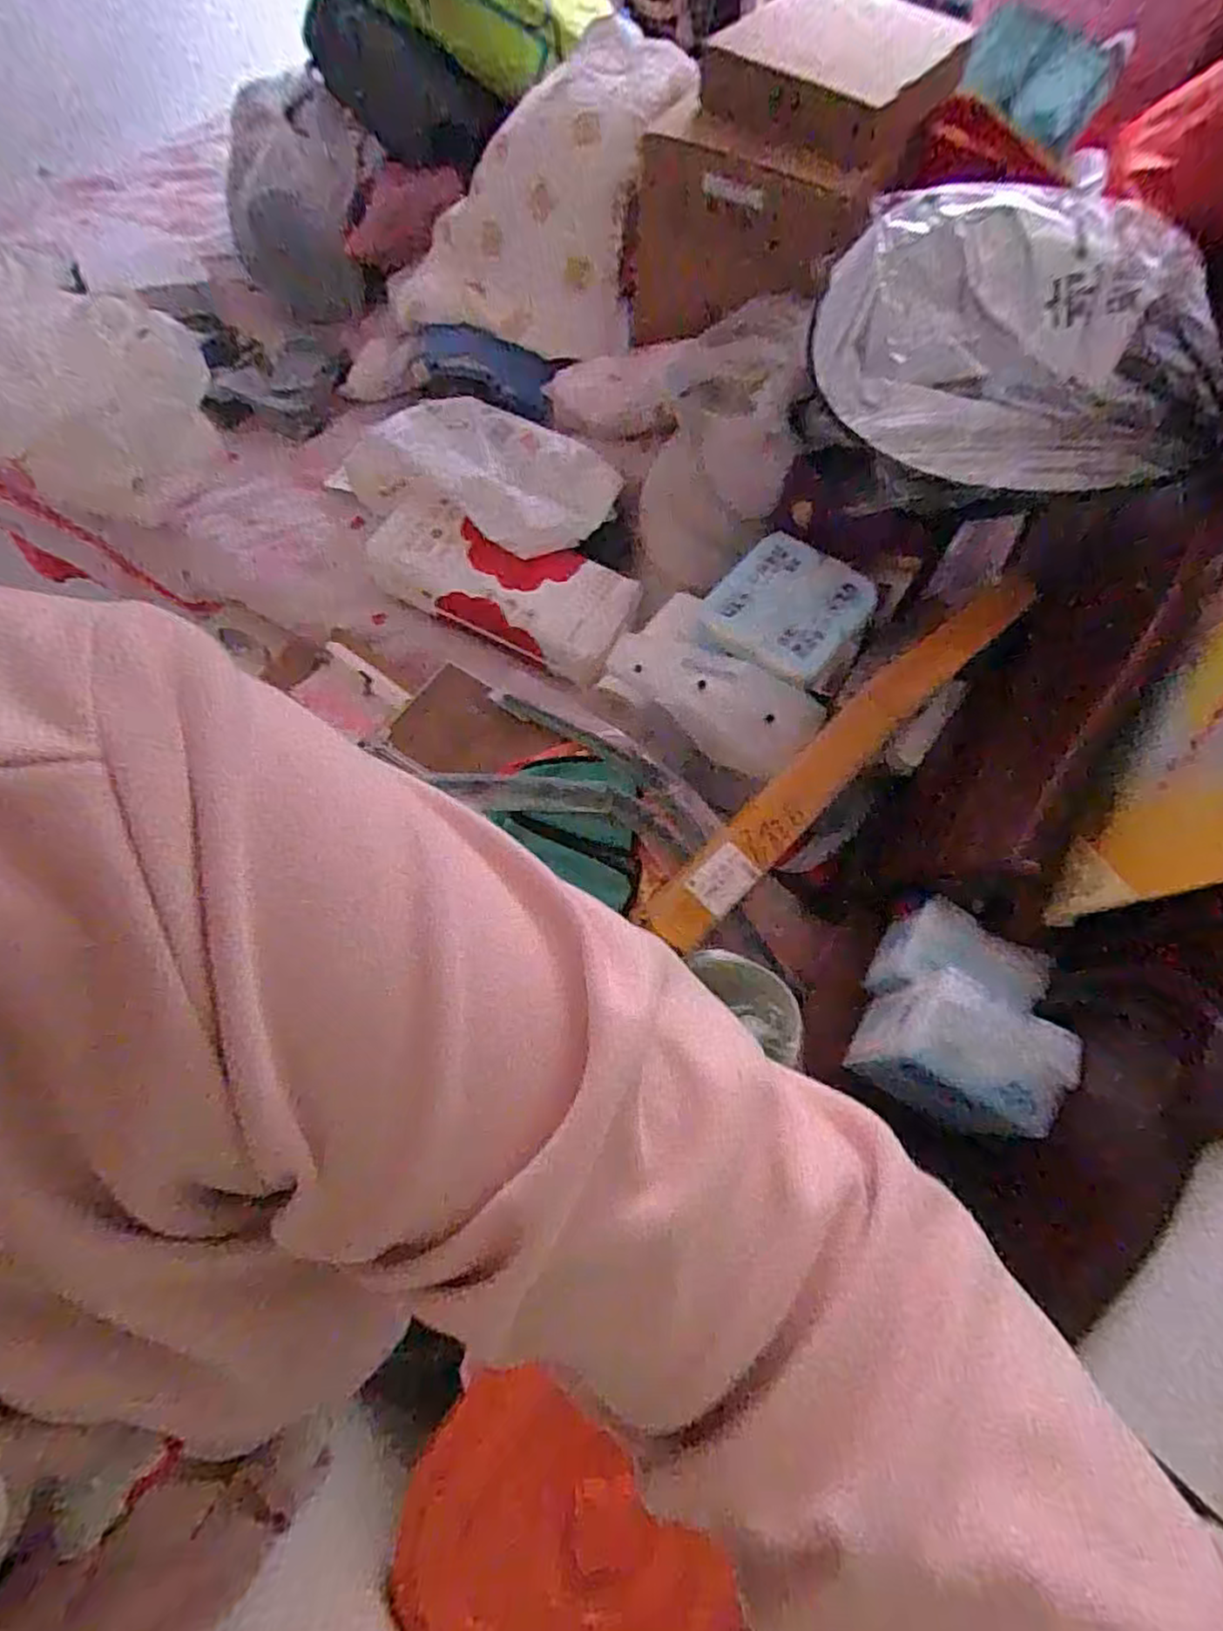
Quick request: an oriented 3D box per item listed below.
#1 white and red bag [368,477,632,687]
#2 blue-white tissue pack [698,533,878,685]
[{"bbox_3d":[-0.173,-0.375,1.144,0.424,0.099,0.194,21,68,7],"label":"white and red bag"},{"bbox_3d":[0.248,-0.297,0.979,0.200,0.030,0.221,30,69,10],"label":"blue-white tissue pack"}]

